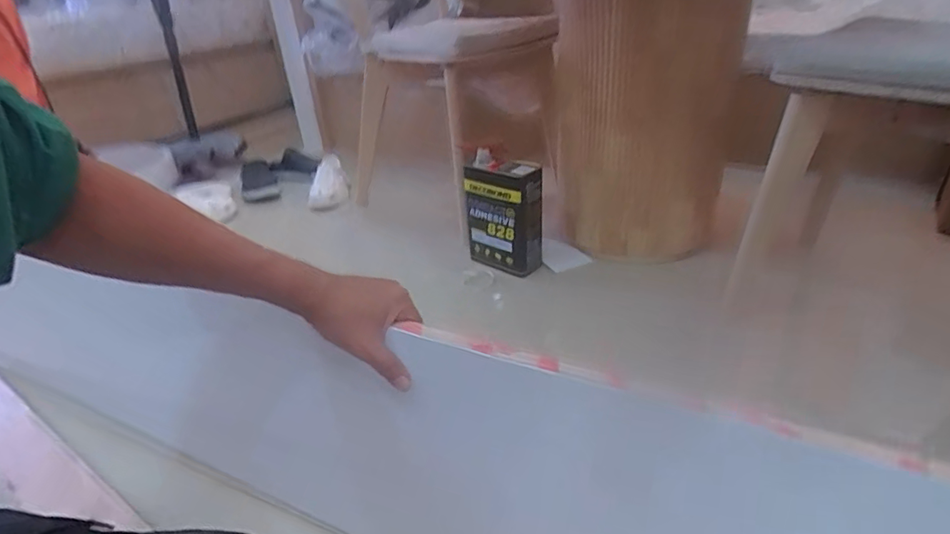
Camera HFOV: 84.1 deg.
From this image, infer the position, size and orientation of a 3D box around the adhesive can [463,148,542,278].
[{"bbox_3d":[0.065,-0.117,1.188,0.169,0.239,0.086,17,35,34],"label":"adhesive can"}]

